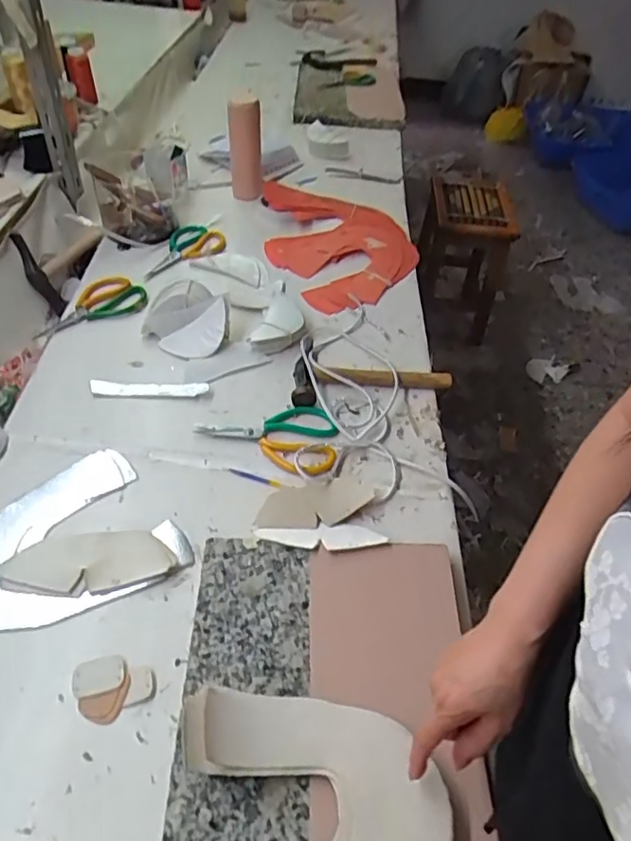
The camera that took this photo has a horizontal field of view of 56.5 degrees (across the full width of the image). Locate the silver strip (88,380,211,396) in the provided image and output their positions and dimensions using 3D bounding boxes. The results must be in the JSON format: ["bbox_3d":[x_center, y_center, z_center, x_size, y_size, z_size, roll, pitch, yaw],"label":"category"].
[{"bbox_3d":[-0.240,-0.046,0.848,0.165,0.005,0.025,0,48,-5],"label":"silver strip"}]

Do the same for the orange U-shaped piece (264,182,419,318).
[{"bbox_3d":[0.041,-0.358,1.155,0.272,0.023,0.419,-11,52,-13],"label":"orange U-shaped piece"}]

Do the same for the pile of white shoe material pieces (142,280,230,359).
[{"bbox_3d":[-0.203,-0.158,0.917,0.133,0.064,0.116,-5,49,-10],"label":"pile of white shoe material pieces"}]

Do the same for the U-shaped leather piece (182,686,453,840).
[{"bbox_3d":[-0.008,0.307,0.486,0.216,0.040,0.194,-9,49,-13],"label":"U-shaped leather piece"}]

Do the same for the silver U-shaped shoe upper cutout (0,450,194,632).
[{"bbox_3d":[-0.299,0.148,0.675,0.248,0.007,0.208,-29,56,-27],"label":"silver U-shaped shoe upper cutout"}]

